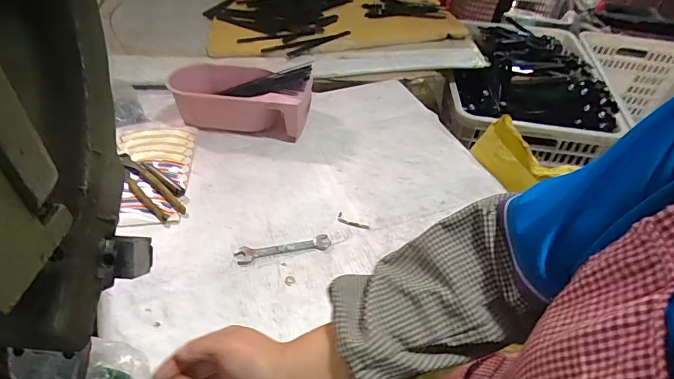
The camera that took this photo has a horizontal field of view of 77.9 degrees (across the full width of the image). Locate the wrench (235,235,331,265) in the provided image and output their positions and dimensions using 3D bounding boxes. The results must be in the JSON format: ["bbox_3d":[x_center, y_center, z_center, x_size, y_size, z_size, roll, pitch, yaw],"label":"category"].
[{"bbox_3d":[-0.083,0.093,0.659,0.148,0.004,0.032,-7,48,-12],"label":"wrench"}]

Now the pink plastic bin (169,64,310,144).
[{"bbox_3d":[-0.201,-0.186,0.869,0.293,0.098,0.133,7,44,5],"label":"pink plastic bin"}]

